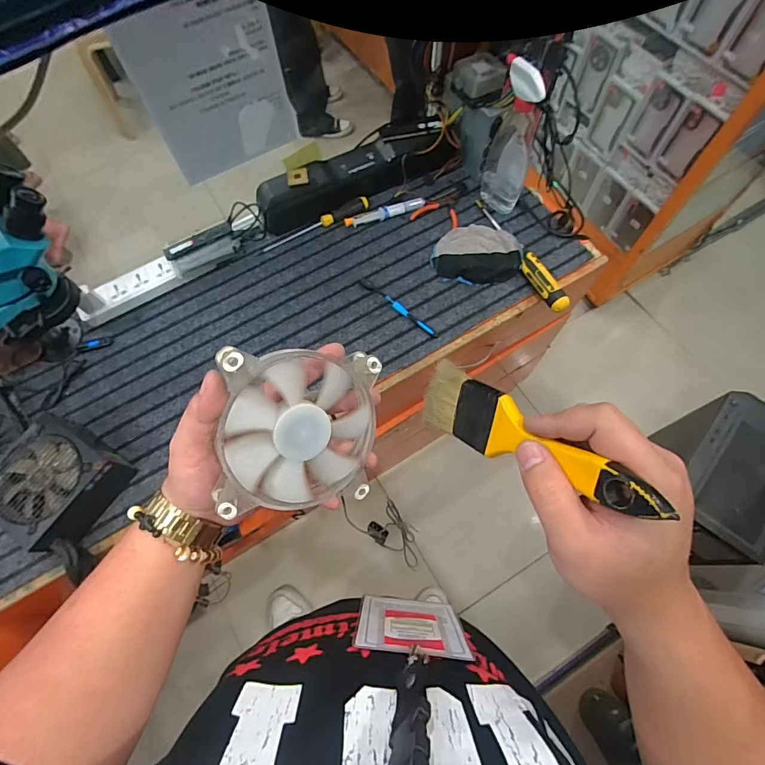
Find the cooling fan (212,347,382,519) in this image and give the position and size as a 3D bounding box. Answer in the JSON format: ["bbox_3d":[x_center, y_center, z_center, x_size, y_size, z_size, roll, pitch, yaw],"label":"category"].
[{"bbox_3d":[-0.064,0.036,0.329,0.116,0.029,0.119,0,101,-31],"label":"cooling fan"}]

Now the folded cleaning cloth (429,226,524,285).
[{"bbox_3d":[0.188,-0.263,0.845,0.165,0.034,0.144,11,68,6],"label":"folded cleaning cloth"}]

